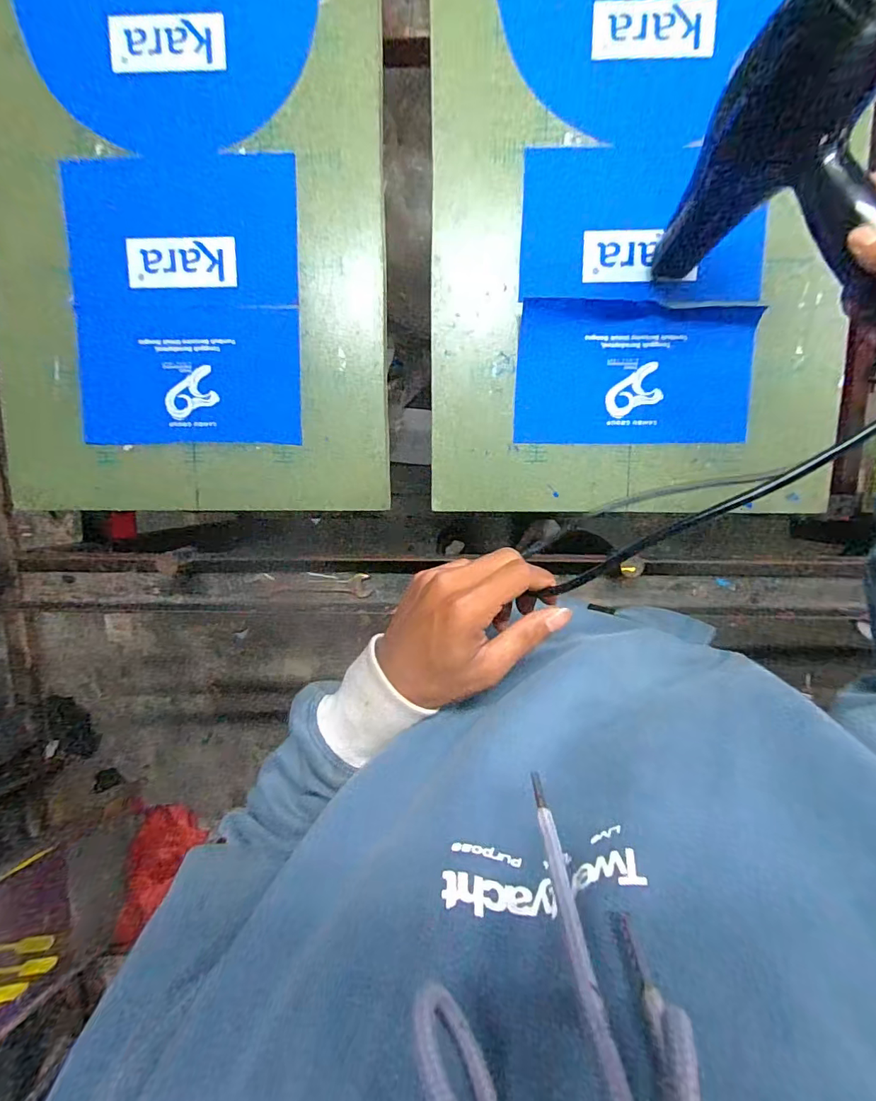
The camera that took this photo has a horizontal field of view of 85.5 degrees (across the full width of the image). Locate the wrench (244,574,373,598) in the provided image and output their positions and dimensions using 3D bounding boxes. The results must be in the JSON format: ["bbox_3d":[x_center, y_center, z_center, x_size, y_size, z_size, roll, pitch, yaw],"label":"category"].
[{"bbox_3d":[-0.152,0.040,0.563,0.142,0.013,0.028,3,99,4],"label":"wrench"}]

